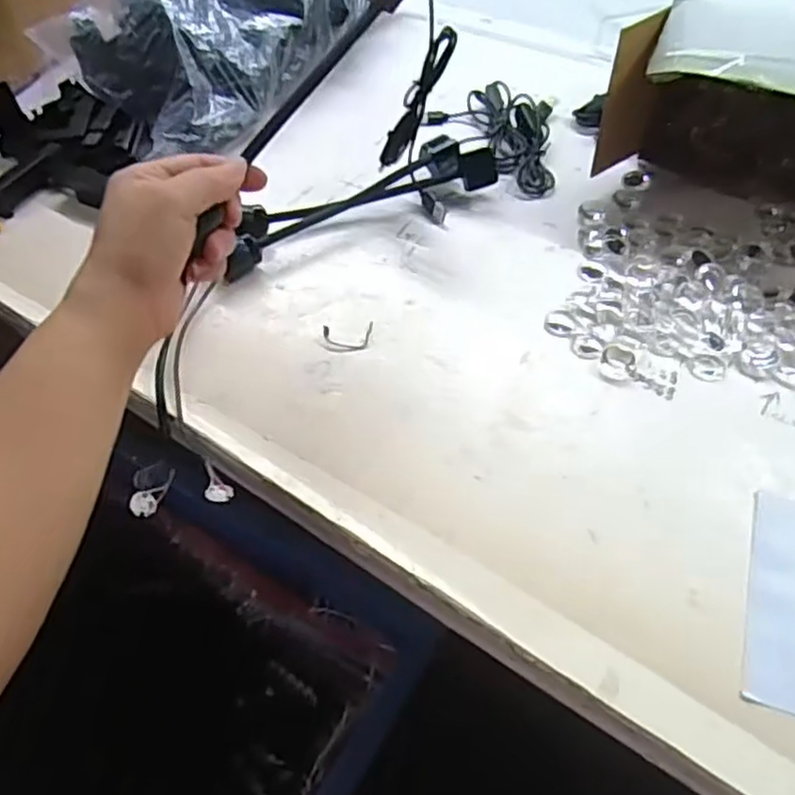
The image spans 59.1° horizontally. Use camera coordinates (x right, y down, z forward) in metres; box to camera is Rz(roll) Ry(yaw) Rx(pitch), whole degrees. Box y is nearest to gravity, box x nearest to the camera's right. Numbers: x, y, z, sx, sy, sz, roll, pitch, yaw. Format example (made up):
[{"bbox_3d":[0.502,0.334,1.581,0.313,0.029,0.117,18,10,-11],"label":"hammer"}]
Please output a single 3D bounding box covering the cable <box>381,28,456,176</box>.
[{"bbox_3d":[0.015,-0.218,0.518,0.021,0.107,0.017,13,50,-19],"label":"cable"}]

